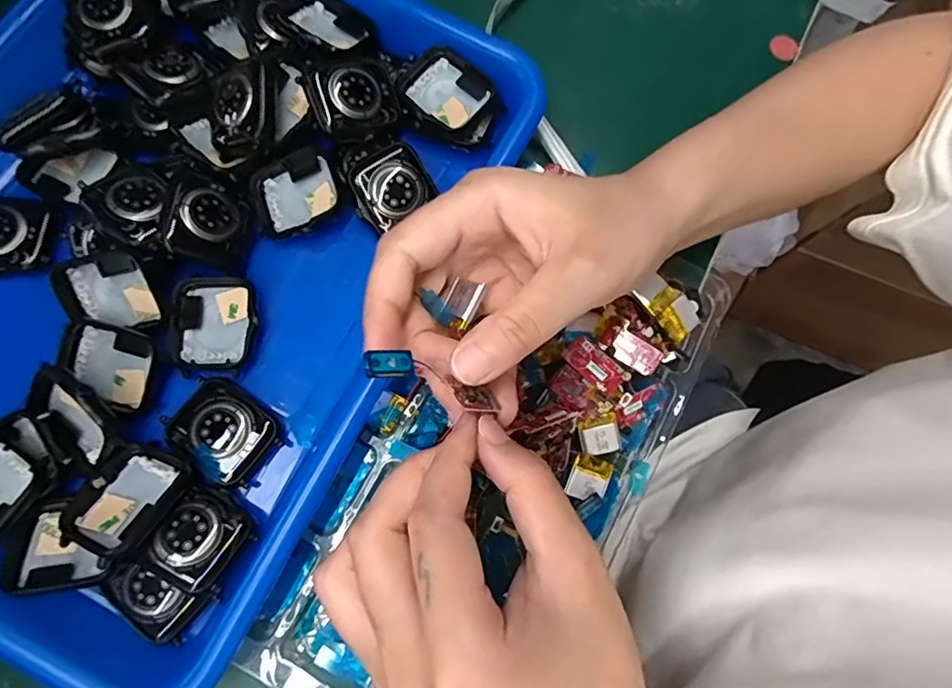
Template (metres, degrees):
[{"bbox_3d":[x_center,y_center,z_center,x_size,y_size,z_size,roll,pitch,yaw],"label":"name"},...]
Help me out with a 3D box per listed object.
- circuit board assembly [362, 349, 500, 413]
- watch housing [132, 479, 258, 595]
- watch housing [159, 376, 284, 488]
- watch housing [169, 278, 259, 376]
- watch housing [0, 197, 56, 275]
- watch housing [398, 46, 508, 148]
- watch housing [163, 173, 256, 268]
[{"bbox_3d":[-0.014,0.012,0.173,0.050,0.008,0.011,29,74,-37],"label":"circuit board assembly"},{"bbox_3d":[-0.111,0.079,0.217,0.033,0.008,0.036,37,59,-3],"label":"watch housing"},{"bbox_3d":[-0.110,0.037,0.232,0.044,0.009,0.034,34,78,6],"label":"watch housing"},{"bbox_3d":[-0.119,-0.008,0.245,0.033,0.008,0.043,-5,77,-3],"label":"watch housing"},{"bbox_3d":[-0.219,-0.051,0.247,0.043,0.008,0.037,6,77,0],"label":"watch housing"},{"bbox_3d":[-0.014,-0.122,0.270,0.047,0.012,0.040,33,78,6],"label":"watch housing"},{"bbox_3d":[-0.119,-0.057,0.243,0.033,0.008,0.038,18,67,-37],"label":"watch housing"}]

